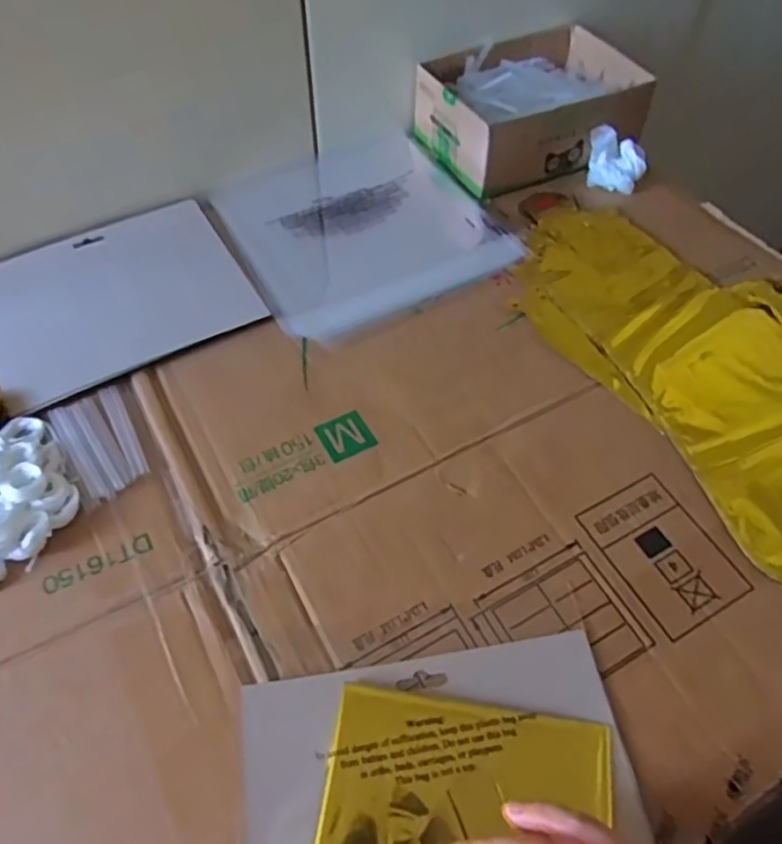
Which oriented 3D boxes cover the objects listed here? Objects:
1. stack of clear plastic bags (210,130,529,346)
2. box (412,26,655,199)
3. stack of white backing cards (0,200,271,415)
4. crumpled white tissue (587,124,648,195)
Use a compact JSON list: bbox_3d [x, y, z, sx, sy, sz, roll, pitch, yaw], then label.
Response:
[{"bbox_3d":[-0.032,-0.180,0.589,0.215,0.005,0.234,-26,59,-18],"label":"stack of clear plastic bags"},{"bbox_3d":[0.134,-0.301,0.643,0.197,0.064,0.143,-19,57,-14],"label":"box"},{"bbox_3d":[-0.214,-0.099,0.518,0.186,0.008,0.159,-26,59,-18],"label":"stack of white backing cards"},{"bbox_3d":[0.207,-0.239,0.609,0.051,0.035,0.040,6,55,3],"label":"crumpled white tissue"}]

